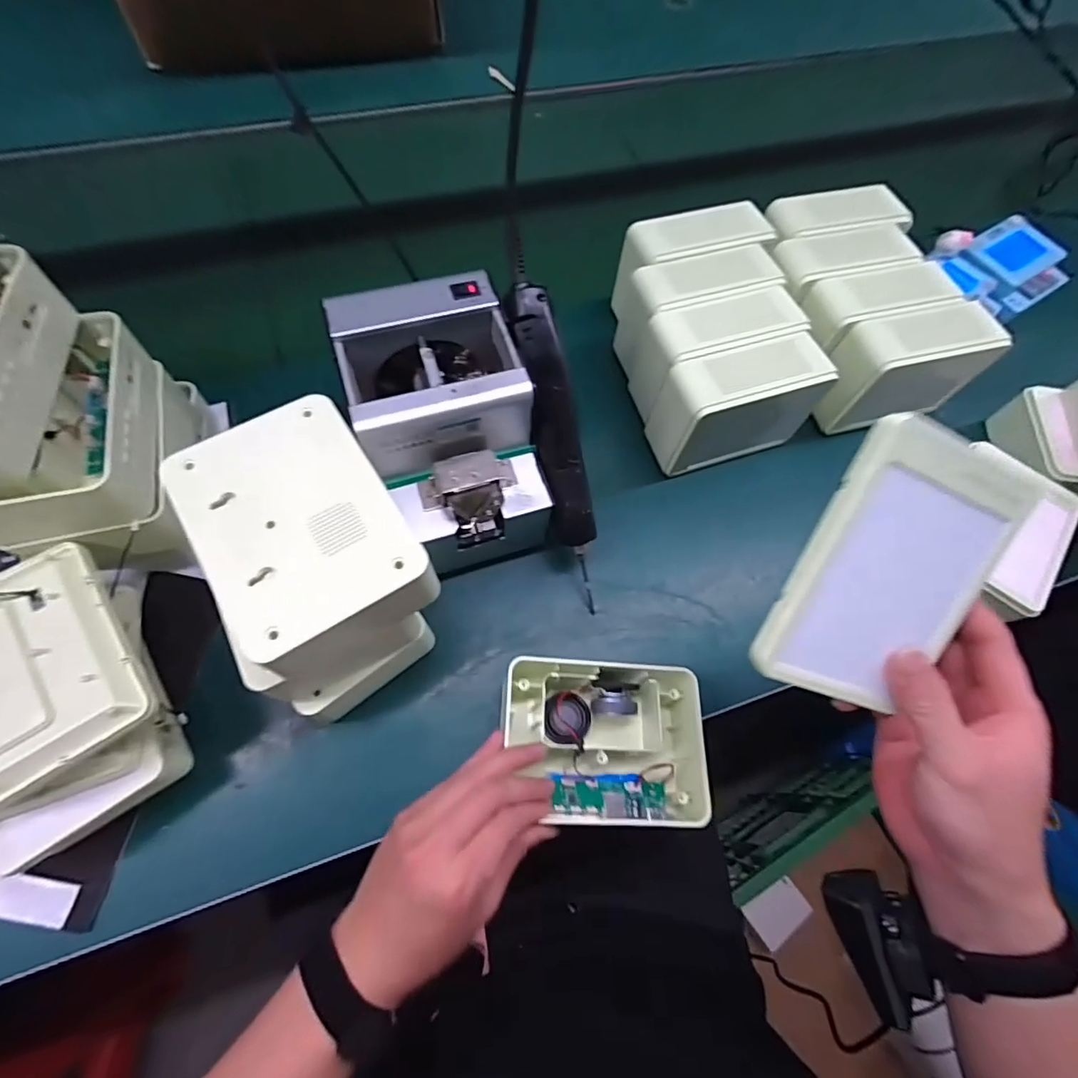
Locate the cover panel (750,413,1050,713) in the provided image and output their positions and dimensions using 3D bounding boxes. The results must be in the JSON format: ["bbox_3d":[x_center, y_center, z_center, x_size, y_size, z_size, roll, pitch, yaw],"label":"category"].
[{"bbox_3d":[0.173,0.018,0.255,0.091,0.012,0.131,21,101,-10],"label":"cover panel"}]

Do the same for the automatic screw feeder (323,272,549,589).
[{"bbox_3d":[-0.074,-0.080,0.426,0.124,0.152,0.175,-16,68,-11],"label":"automatic screw feeder"}]

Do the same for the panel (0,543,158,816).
[{"bbox_3d":[-0.310,0.081,0.320,0.103,0.027,0.137,-34,72,-17],"label":"panel"}]

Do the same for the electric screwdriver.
[{"bbox_3d":[0.011,-0.083,0.424,0.037,0.042,0.225,-15,106,-8],"label":"electric screwdriver"}]

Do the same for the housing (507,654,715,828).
[{"bbox_3d":[0.046,0.145,0.384,0.139,0.058,0.106,3,69,-1],"label":"housing"}]

